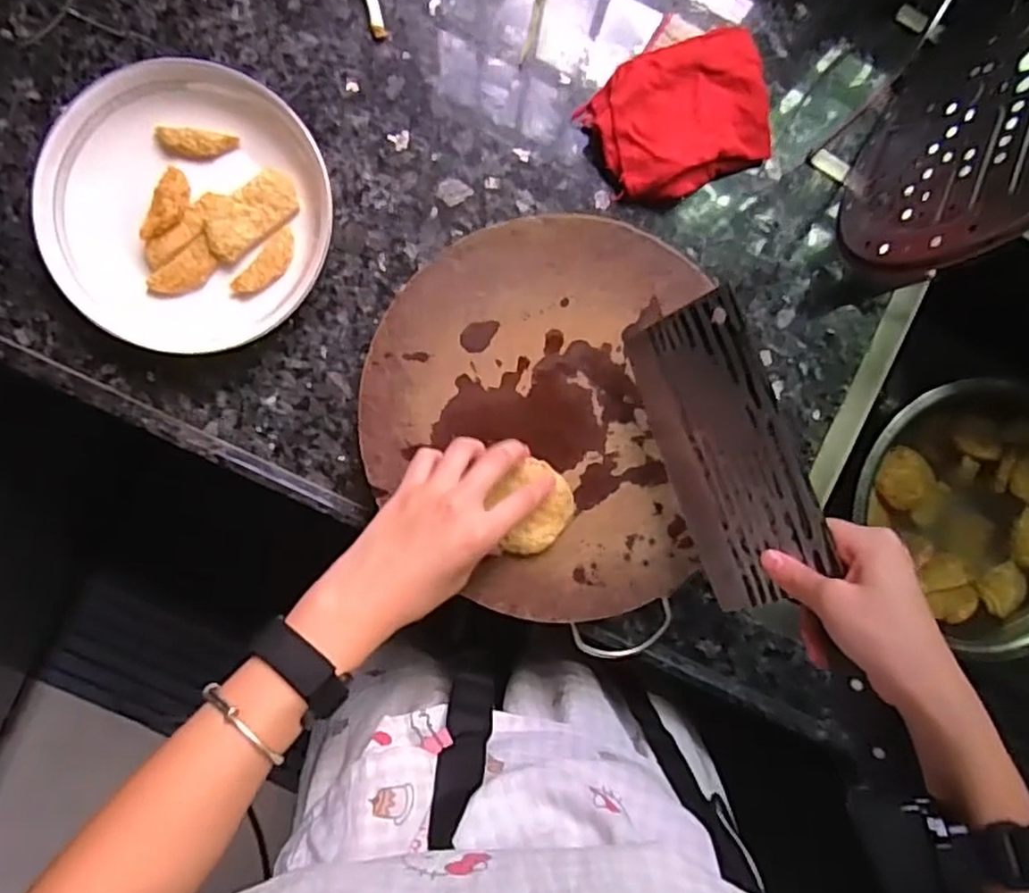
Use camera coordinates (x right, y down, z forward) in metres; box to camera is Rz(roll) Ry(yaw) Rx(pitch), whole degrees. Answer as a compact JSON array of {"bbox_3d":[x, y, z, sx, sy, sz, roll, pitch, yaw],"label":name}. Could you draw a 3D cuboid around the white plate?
[{"bbox_3d":[-0.236,-0.170,0.512,0.198,0.040,0.192,0,94,-3],"label":"white plate"}]

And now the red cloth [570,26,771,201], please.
[{"bbox_3d":[0.128,-0.248,0.535,0.130,0.036,0.104,-25,95,-1],"label":"red cloth"}]

